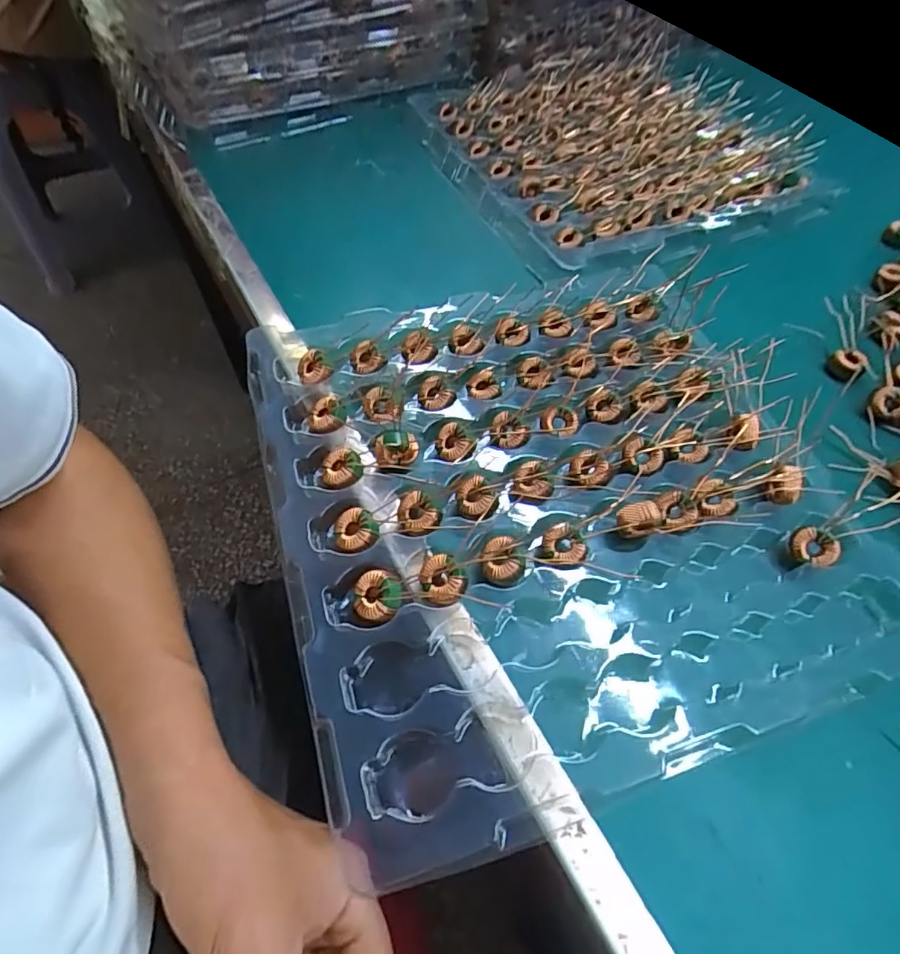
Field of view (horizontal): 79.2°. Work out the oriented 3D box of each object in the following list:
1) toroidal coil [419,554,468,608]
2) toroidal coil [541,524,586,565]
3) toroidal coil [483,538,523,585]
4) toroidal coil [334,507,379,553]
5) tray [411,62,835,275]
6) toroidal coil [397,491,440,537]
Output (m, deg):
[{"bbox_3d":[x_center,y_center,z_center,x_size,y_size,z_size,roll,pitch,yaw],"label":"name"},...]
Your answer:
[{"bbox_3d":[-0.003,0.048,0.251,0.022,0.006,0.024,2,58,-3],"label":"toroidal coil"},{"bbox_3d":[0.056,0.033,0.265,0.020,0.006,0.021,2,58,-3],"label":"toroidal coil"},{"bbox_3d":[0.024,0.039,0.260,0.020,0.007,0.025,-24,61,1],"label":"toroidal coil"},{"bbox_3d":[-0.046,0.025,0.262,0.023,0.006,0.019,40,64,19],"label":"toroidal coil"},{"bbox_3d":[0.147,-0.306,0.495,0.275,0.026,0.292,-20,62,-16],"label":"tray"},{"bbox_3d":[-0.016,0.018,0.270,0.020,0.006,0.023,1,58,-3],"label":"toroidal coil"}]

